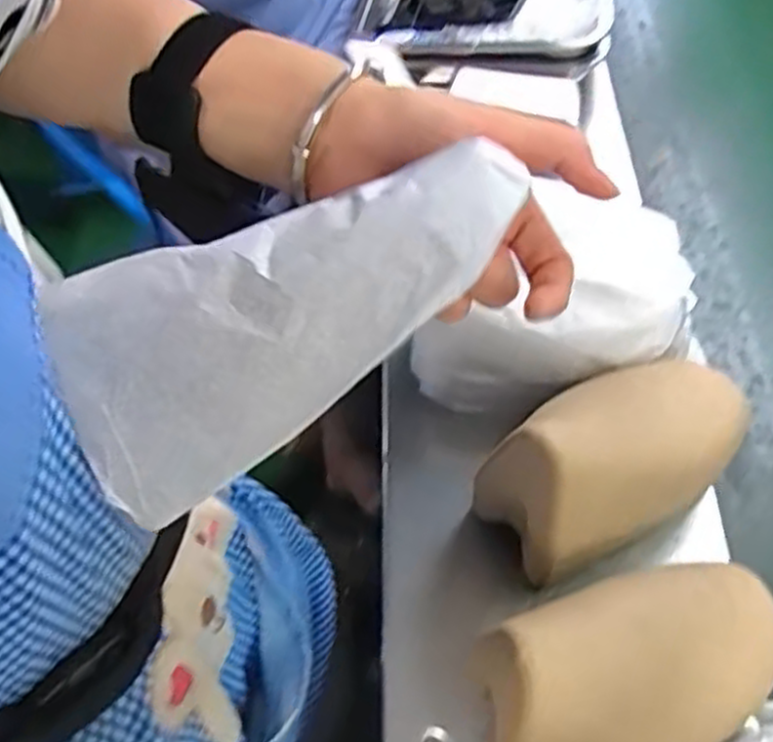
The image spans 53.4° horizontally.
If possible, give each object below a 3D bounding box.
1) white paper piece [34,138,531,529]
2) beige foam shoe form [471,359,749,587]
[{"bbox_3d":[-0.026,-0.016,0.242,0.152,0.013,0.078,-21,78,-3],"label":"white paper piece"},{"bbox_3d":[0.146,0.049,0.493,0.158,0.116,0.086,-32,60,-15],"label":"beige foam shoe form"}]

